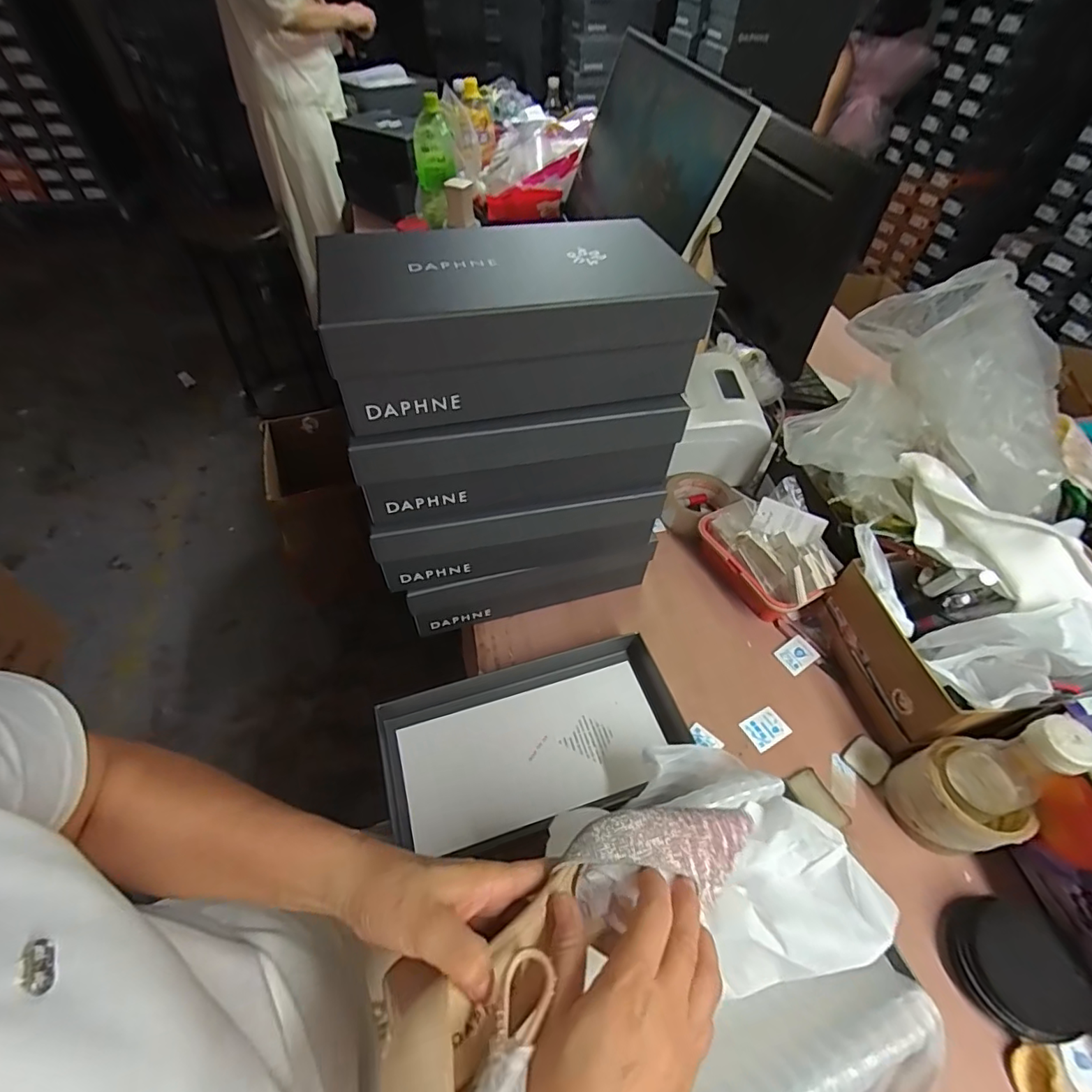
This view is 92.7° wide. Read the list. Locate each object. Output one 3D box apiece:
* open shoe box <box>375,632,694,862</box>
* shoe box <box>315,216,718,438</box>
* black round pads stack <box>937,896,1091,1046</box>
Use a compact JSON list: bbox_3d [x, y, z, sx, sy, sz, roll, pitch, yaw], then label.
[{"bbox_3d":[-0.007,0.205,0.545,0.312,0.047,0.166,-17,53,-15],"label":"open shoe box"},{"bbox_3d":[-0.030,-0.197,0.453,0.295,0.096,0.158,-12,52,-11],"label":"shoe box"},{"bbox_3d":[0.395,0.349,0.434,0.110,0.037,0.093,0,51,-2],"label":"black round pads stack"}]

